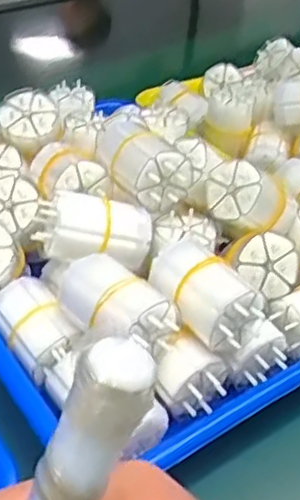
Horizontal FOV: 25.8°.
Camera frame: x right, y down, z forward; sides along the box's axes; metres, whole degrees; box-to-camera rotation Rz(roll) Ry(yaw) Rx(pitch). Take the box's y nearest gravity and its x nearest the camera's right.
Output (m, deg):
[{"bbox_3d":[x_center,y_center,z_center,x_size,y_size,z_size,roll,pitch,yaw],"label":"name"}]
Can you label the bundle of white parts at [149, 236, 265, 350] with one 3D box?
[{"bbox_3d":[0.029,0.019,0.350,0.038,0.031,0.065,-17,42,-27],"label":"bundle of white parts"}]

